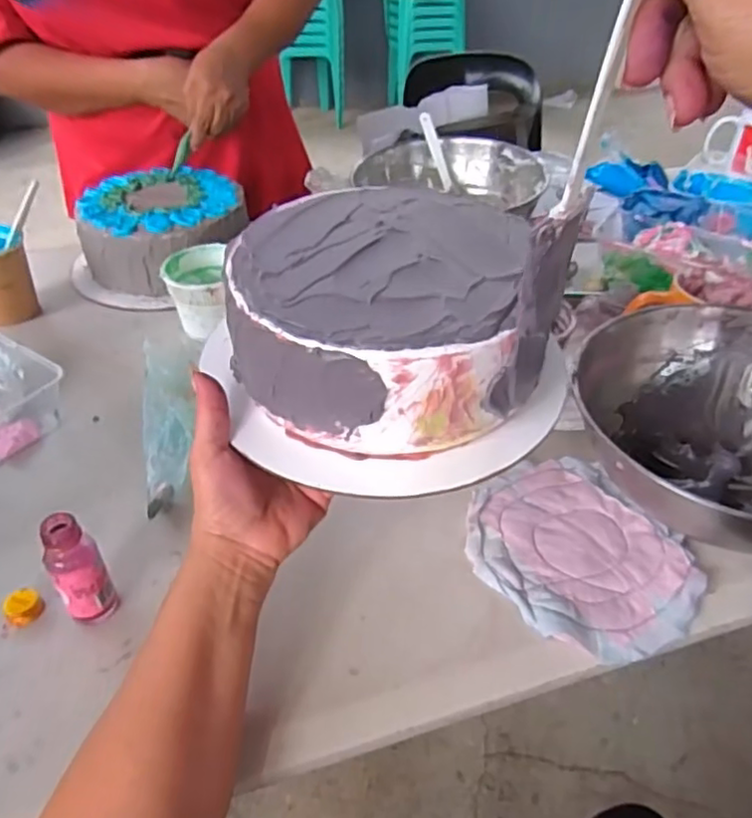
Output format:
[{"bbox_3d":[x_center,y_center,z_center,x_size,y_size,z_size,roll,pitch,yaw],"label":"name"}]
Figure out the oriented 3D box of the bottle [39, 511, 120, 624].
[{"bbox_3d":[-0.192,0.108,0.415,0.030,0.089,0.030,-27,47,-29],"label":"bottle"}]

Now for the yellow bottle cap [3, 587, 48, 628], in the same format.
[{"bbox_3d":[-0.239,0.134,0.432,0.023,0.012,0.022,0,40,0],"label":"yellow bottle cap"}]

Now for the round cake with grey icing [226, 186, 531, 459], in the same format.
[{"bbox_3d":[0.002,-0.063,0.408,0.171,0.086,0.176,0,40,0],"label":"round cake with grey icing"}]

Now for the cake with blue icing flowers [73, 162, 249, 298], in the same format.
[{"bbox_3d":[-0.263,-0.218,0.800,0.188,0.100,0.176,-15,42,-17],"label":"cake with blue icing flowers"}]

